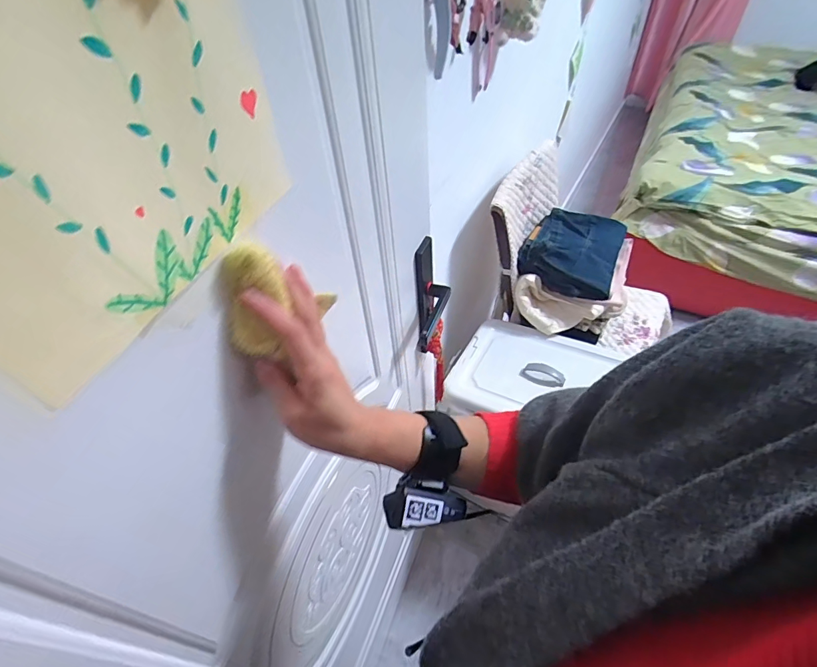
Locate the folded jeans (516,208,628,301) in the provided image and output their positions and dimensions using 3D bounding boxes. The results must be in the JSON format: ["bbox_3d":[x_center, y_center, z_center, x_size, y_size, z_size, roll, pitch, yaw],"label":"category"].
[{"bbox_3d":[0.459,-0.242,1.228,0.255,0.089,0.284,17,51,19],"label":"folded jeans"}]

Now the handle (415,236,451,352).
[{"bbox_3d":[0.041,-0.057,0.738,0.053,0.227,0.055,2,48,7],"label":"handle"}]

